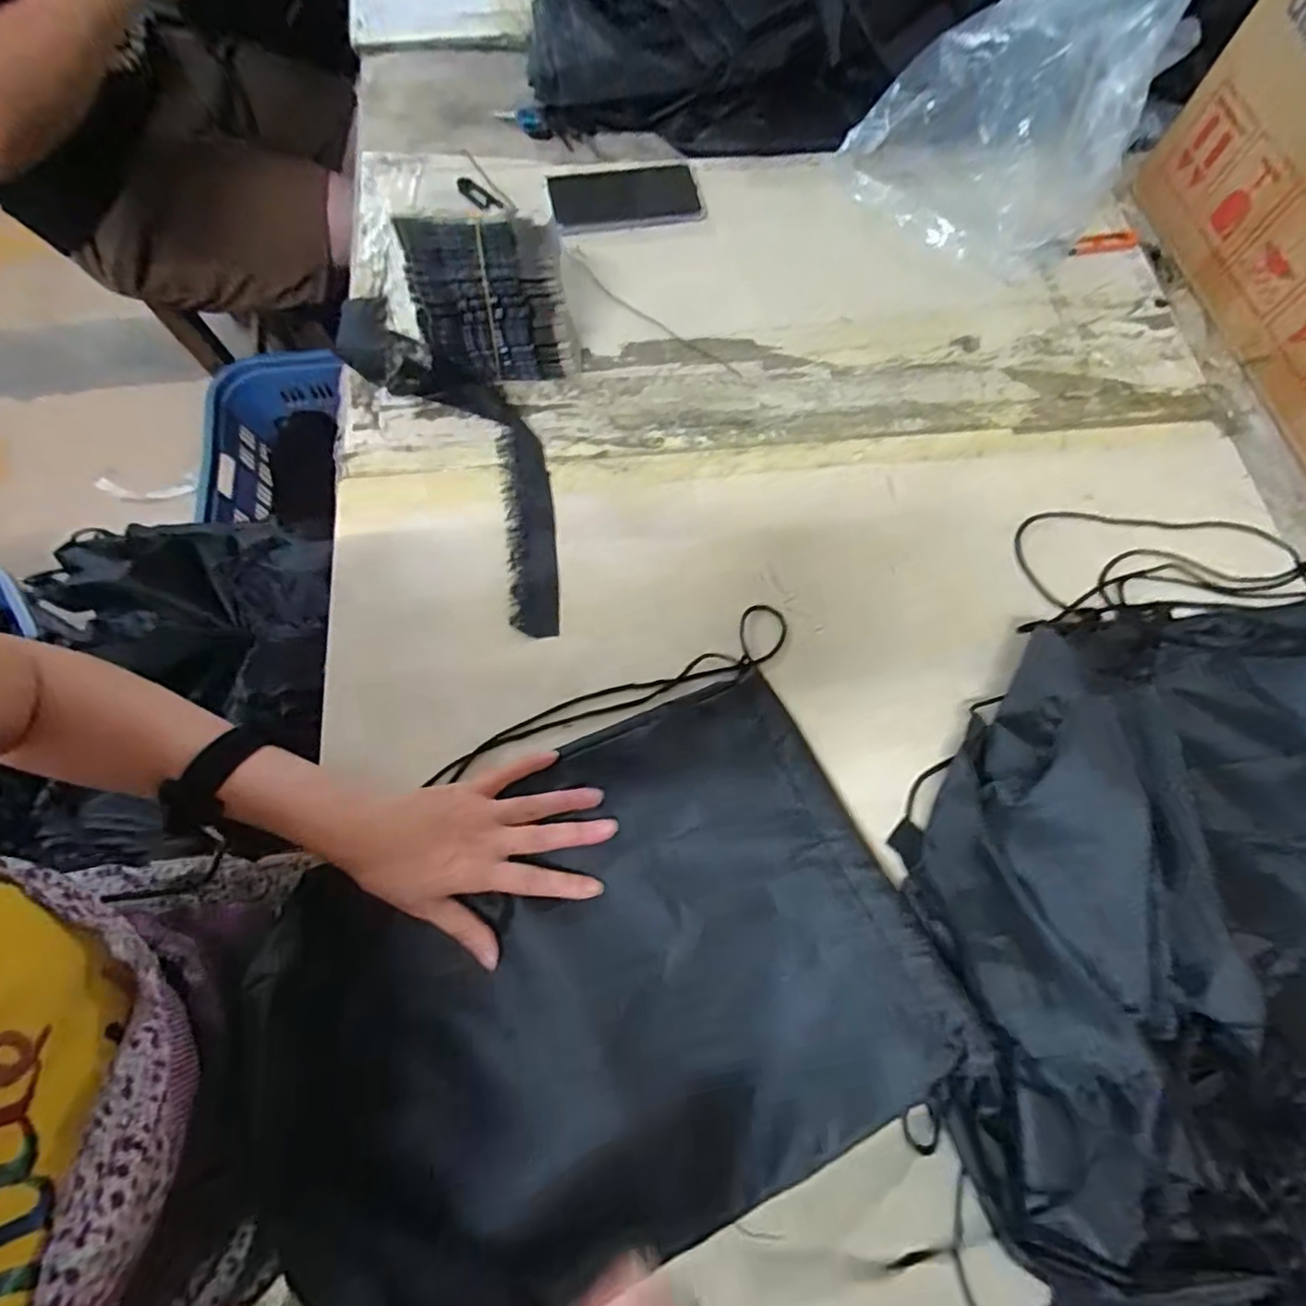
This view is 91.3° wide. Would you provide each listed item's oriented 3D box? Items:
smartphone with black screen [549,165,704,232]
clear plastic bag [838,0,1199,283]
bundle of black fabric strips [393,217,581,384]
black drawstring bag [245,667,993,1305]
[{"bbox_3d":[-0.028,-0.478,0.665,0.154,0.008,0.091,-11,71,-6],"label":"smartphone with black screen"},{"bbox_3d":[0.361,-0.531,0.604,0.221,0.175,0.259,43,74,13],"label":"clear plastic bag"},{"bbox_3d":[-0.135,-0.300,0.536,0.128,0.109,0.090,-6,70,-4],"label":"bundle of black fabric strips"},{"bbox_3d":[-0.046,0.215,0.403,0.409,0.065,0.277,-23,72,-10],"label":"black drawstring bag"}]

